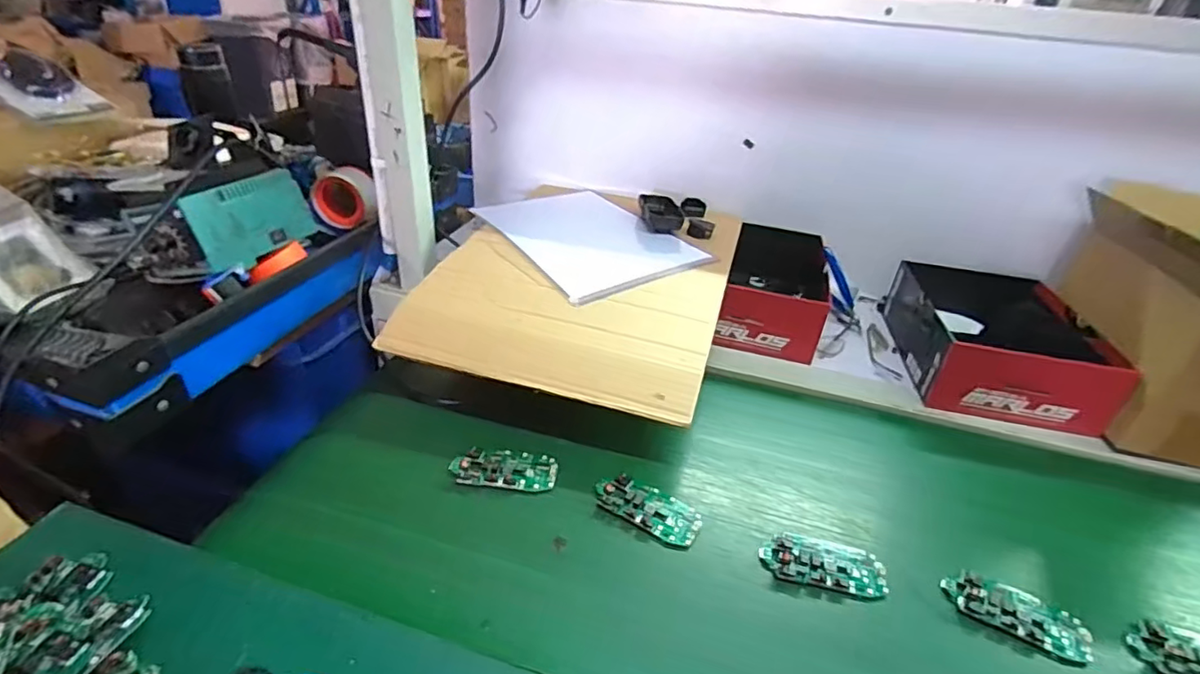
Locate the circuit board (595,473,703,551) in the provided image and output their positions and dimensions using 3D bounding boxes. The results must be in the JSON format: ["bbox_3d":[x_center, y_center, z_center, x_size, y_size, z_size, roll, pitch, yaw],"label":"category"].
[{"bbox_3d":[0.045,0.152,0.514,0.095,0.013,0.051,22,37,26],"label":"circuit board"}]

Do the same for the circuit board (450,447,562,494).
[{"bbox_3d":[-0.091,0.124,0.544,0.098,0.012,0.050,5,32,1],"label":"circuit board"}]

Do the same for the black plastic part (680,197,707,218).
[{"bbox_3d":[0.146,-0.202,0.886,0.038,0.020,0.032,8,33,7],"label":"black plastic part"}]

